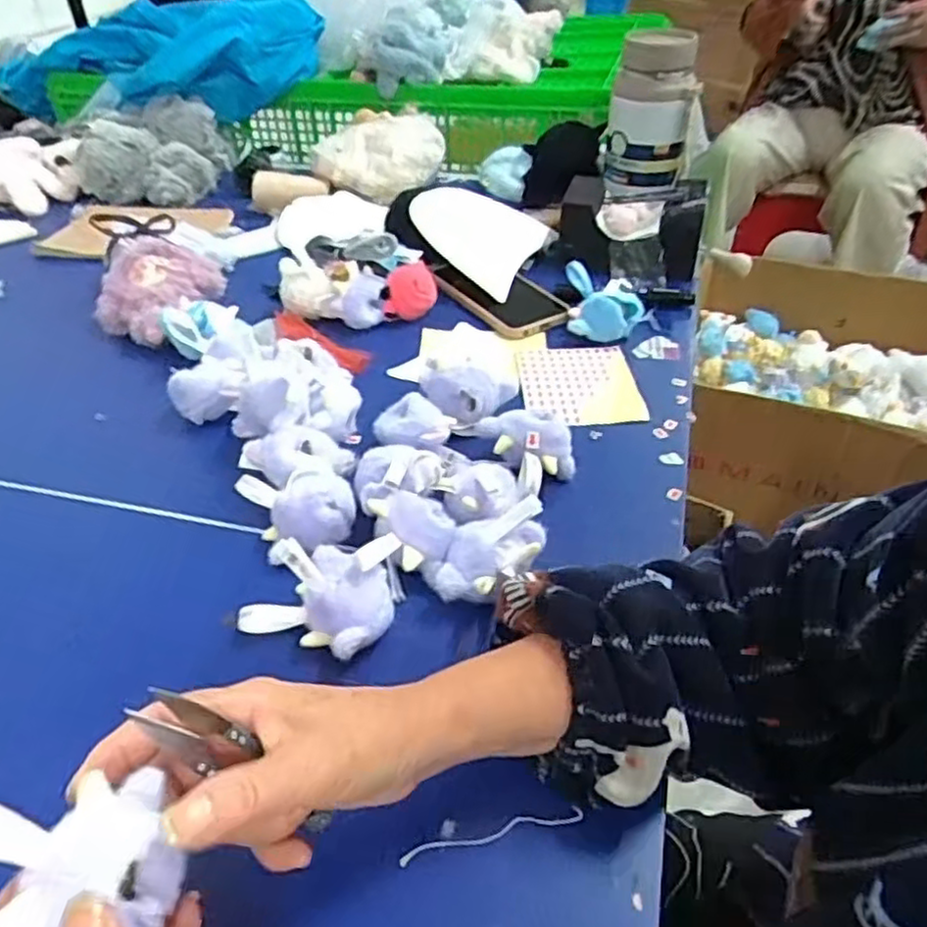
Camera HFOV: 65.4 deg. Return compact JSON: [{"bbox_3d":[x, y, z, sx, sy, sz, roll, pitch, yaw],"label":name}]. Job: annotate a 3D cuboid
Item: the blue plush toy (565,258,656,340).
[{"bbox_3d":[0.139,-0.157,0.707,0.082,0.050,0.056,6,40,9],"label":"blue plush toy"}]

